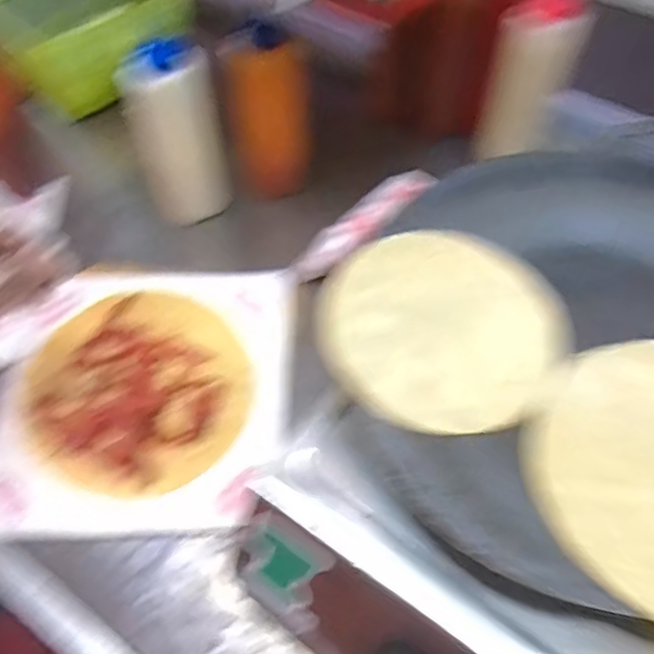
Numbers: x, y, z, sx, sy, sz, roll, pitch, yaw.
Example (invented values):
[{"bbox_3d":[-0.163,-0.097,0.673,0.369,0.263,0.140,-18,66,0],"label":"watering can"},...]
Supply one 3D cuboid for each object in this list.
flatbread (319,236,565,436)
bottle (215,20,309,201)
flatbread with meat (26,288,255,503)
[{"bbox_3d":[0.078,0.000,0.421,0.158,0.013,0.145,3,63,-5],"label":"flatbread"},{"bbox_3d":[-0.058,-0.216,0.645,0.077,0.181,0.054,-2,58,1],"label":"bottle"},{"bbox_3d":[-0.171,0.052,0.571,0.185,0.012,0.206,-30,62,-16],"label":"flatbread with meat"}]

